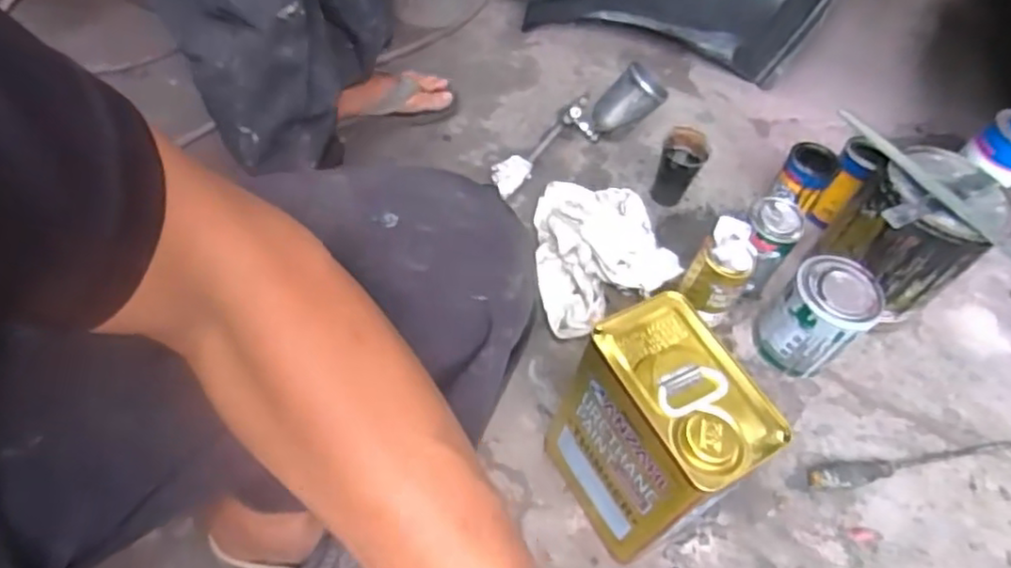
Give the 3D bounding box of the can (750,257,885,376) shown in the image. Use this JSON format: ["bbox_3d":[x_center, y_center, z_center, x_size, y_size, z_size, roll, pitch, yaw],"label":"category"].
[{"bbox_3d":[0.396,0.043,0.849,0.106,0.139,0.111,37,58,17],"label":"can"}]

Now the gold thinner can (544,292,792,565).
[{"bbox_3d":[0.140,0.158,0.655,0.126,0.254,0.165,-20,60,-21],"label":"gold thinner can"}]

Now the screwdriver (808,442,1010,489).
[{"bbox_3d":[0.501,0.213,0.801,0.296,0.039,0.031,-6,56,-12],"label":"screwdriver"}]

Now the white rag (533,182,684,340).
[{"bbox_3d":[0.136,-0.049,0.925,0.190,0.046,0.258,-1,55,-9],"label":"white rag"}]

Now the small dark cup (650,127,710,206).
[{"bbox_3d":[0.263,-0.171,1.010,0.063,0.113,0.055,22,54,8],"label":"small dark cup"}]

